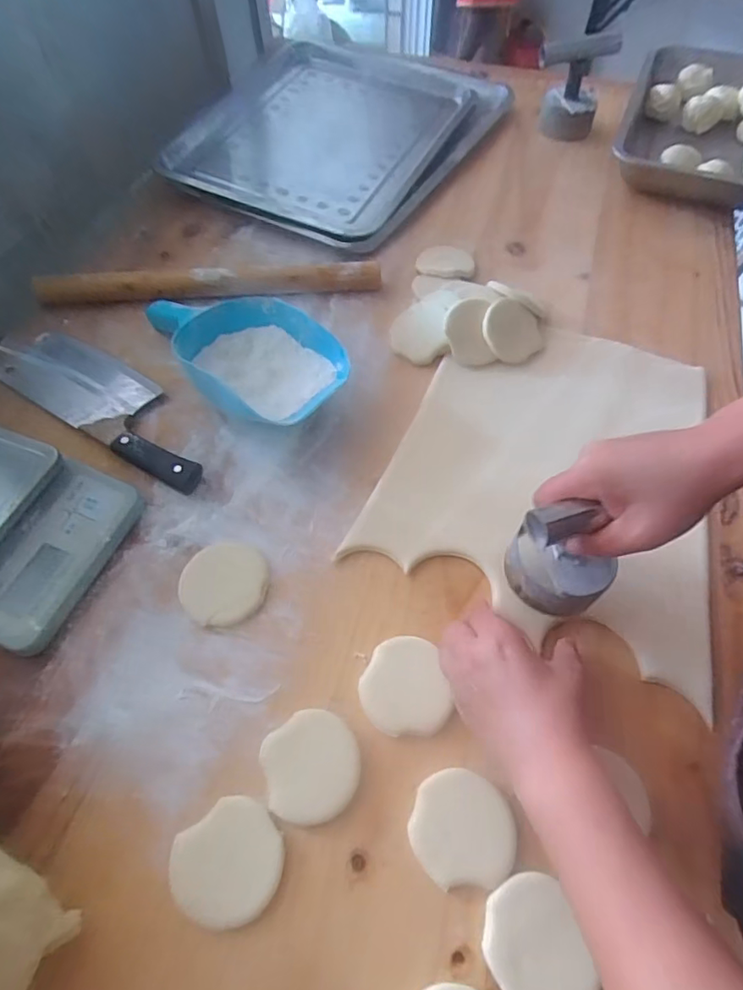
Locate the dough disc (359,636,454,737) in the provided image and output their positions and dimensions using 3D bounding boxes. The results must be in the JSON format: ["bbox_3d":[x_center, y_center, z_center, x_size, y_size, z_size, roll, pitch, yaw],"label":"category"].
[{"bbox_3d":[0.024,0.144,0.420,0.064,0.007,0.070,0,59,0],"label":"dough disc"}]

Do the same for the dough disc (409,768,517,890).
[{"bbox_3d":[0.062,0.224,0.373,0.068,0.007,0.065,0,59,0],"label":"dough disc"}]

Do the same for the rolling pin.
[{"bbox_3d":[-0.184,-0.242,0.637,0.381,0.033,0.033,-4,59,-2],"label":"rolling pin"}]

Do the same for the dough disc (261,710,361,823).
[{"bbox_3d":[-0.042,0.189,0.390,0.065,0.007,0.067,0,59,0],"label":"dough disc"}]

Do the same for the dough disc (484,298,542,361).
[{"bbox_3d":[0.146,-0.171,0.577,0.060,0.012,0.063,-2,99,-10],"label":"dough disc"}]

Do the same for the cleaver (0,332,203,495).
[{"bbox_3d":[-0.275,-0.104,0.563,0.306,0.020,0.085,31,64,17],"label":"cleaver"}]

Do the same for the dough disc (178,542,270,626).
[{"bbox_3d":[-0.122,0.073,0.462,0.070,0.008,0.069,0,59,0],"label":"dough disc"}]

